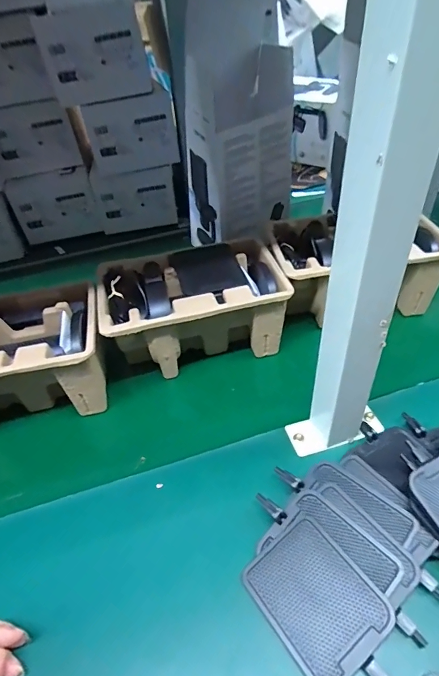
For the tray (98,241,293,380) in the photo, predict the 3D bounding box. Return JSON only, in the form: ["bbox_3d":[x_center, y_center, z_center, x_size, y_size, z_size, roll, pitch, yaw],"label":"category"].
[{"bbox_3d":[-0.031,-0.035,0.508,0.222,0.105,0.140,-15,41,-8],"label":"tray"}]

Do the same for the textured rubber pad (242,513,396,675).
[{"bbox_3d":[0.080,0.208,0.307,0.080,0.011,0.113,-37,47,-15],"label":"textured rubber pad"}]

